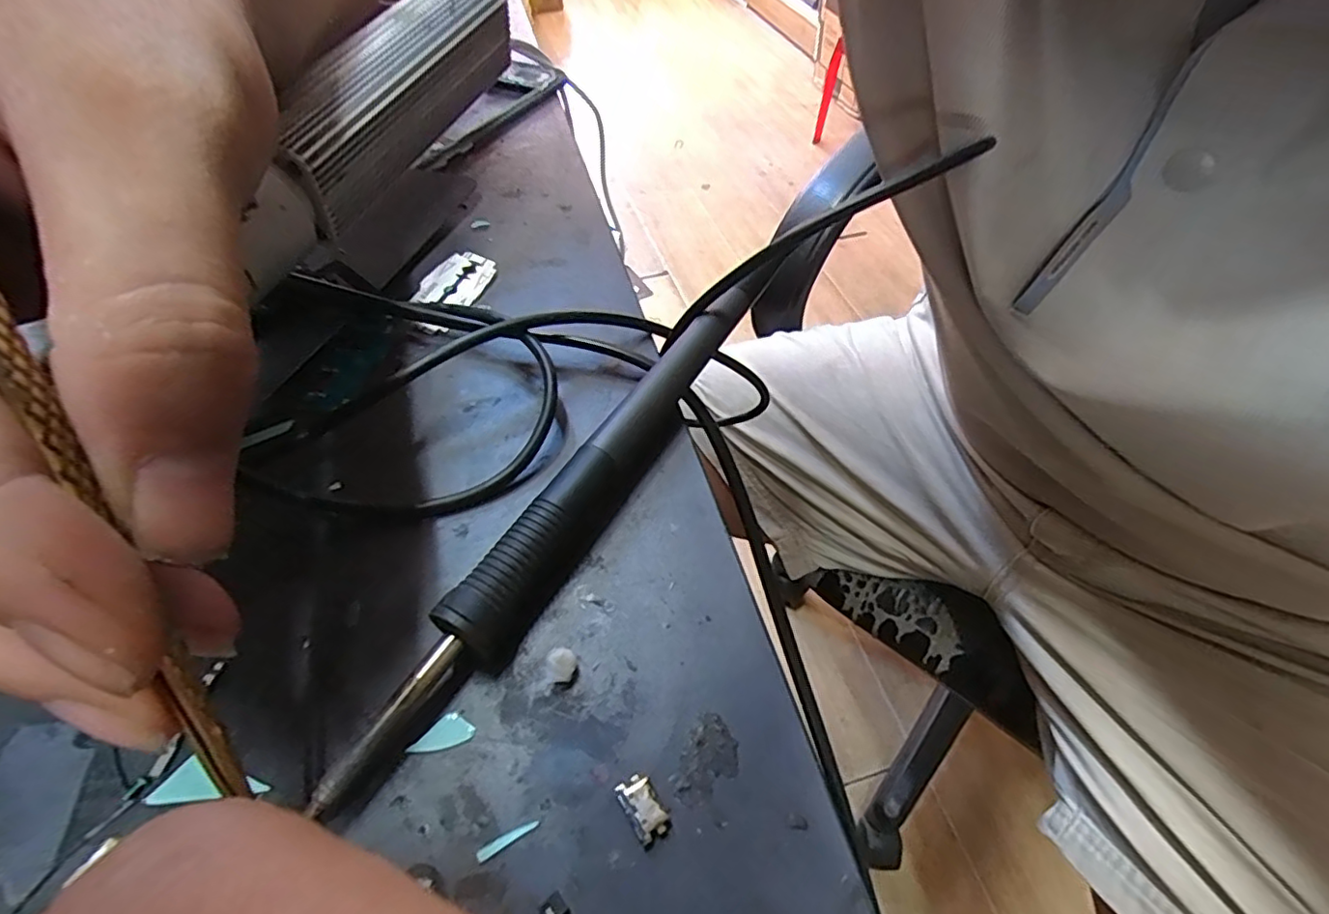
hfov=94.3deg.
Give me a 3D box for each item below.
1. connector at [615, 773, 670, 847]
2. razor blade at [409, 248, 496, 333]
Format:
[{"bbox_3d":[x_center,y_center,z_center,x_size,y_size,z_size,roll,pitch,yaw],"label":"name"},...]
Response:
[{"bbox_3d":[-0.004,0.066,0.117,0.007,0.004,0.011,-27,55,-20],"label":"connector"},{"bbox_3d":[-0.077,-0.061,0.223,0.019,0.004,0.043,23,57,1],"label":"razor blade"}]

